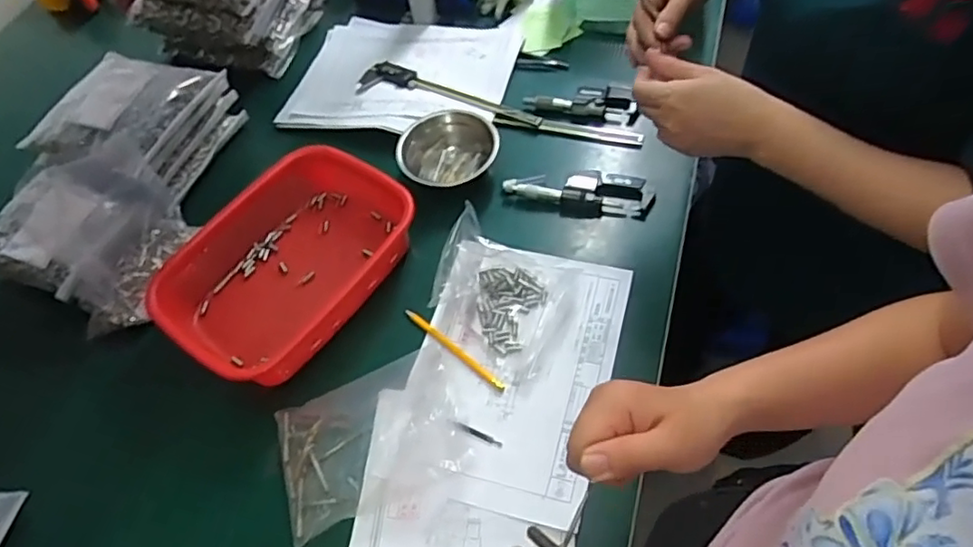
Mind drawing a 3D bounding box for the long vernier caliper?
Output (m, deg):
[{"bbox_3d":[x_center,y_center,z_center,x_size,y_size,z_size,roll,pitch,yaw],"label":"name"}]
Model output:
[{"bbox_3d":[0.014,-0.235,0.890,0.422,0.024,0.060,17,60,17],"label":"long vernier caliper"}]

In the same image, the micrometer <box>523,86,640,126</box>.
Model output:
[{"bbox_3d":[0.131,-0.241,0.870,0.152,0.031,0.048,8,58,11],"label":"micrometer"}]

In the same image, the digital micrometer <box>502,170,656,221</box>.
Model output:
[{"bbox_3d":[0.115,-0.105,0.787,0.181,0.024,0.061,9,58,12],"label":"digital micrometer"}]

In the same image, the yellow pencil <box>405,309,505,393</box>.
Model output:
[{"bbox_3d":[-0.036,0.083,0.691,0.145,0.009,0.013,38,67,23],"label":"yellow pencil"}]

